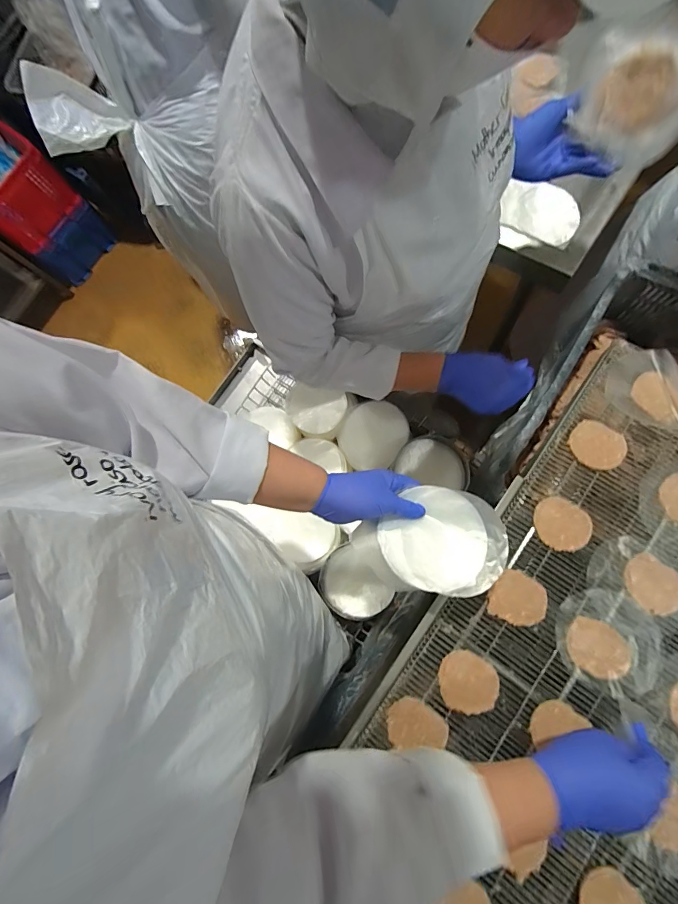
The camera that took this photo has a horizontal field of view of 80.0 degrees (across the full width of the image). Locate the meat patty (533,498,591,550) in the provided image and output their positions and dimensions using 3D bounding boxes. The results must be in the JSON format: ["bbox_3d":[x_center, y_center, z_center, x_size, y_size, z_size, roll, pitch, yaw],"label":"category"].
[{"bbox_3d":[0.300,0.097,0.542,0.068,0.007,0.068,-5,73,18],"label":"meat patty"}]

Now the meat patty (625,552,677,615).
[{"bbox_3d":[0.398,0.168,0.509,0.070,0.006,0.062,36,78,8],"label":"meat patty"}]

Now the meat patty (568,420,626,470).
[{"bbox_3d":[0.360,-0.008,0.564,0.069,0.013,0.063,0,75,-1],"label":"meat patty"}]

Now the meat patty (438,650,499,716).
[{"bbox_3d":[0.162,0.288,0.507,0.069,0.008,0.069,-3,65,6],"label":"meat patty"}]

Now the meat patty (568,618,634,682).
[{"bbox_3d":[0.320,0.242,0.496,0.068,0.012,0.064,0,75,-1],"label":"meat patty"}]

